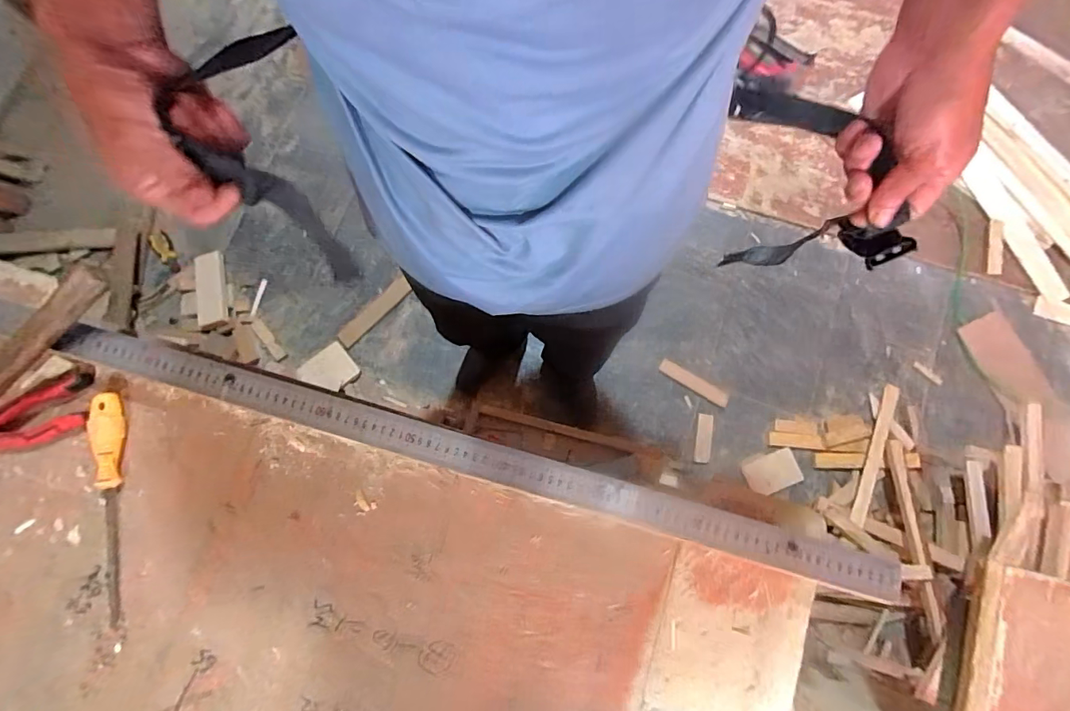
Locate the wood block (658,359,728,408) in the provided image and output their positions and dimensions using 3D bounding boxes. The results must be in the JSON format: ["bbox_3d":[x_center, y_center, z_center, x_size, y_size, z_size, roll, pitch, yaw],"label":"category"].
[{"bbox_3d":[0.460,0.080,1.344,0.212,0.012,0.045,31,82,7],"label":"wood block"}]

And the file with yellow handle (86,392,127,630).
[{"bbox_3d":[-0.463,0.163,0.501,0.027,0.028,0.245,-10,79,-1],"label":"file with yellow handle"}]

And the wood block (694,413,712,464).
[{"bbox_3d":[0.473,0.232,1.302,0.044,0.014,0.135,11,80,3],"label":"wood block"}]

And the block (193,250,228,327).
[{"bbox_3d":[-1.021,-0.216,1.463,0.091,0.022,0.274,-20,67,-2],"label":"block"}]

